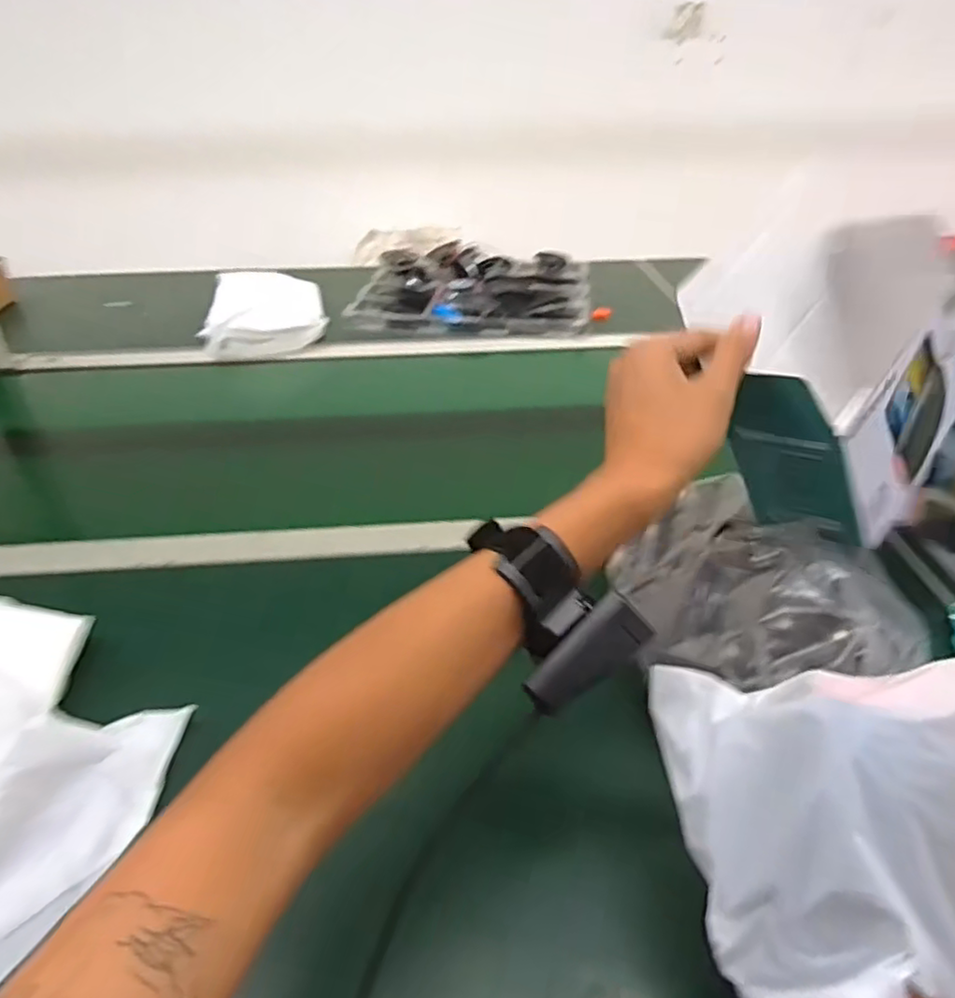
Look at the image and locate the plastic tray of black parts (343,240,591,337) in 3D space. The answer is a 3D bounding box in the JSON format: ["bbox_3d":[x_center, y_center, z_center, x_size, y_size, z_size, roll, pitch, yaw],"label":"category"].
[{"bbox_3d":[-0.005,-0.375,1.146,0.398,0.047,0.338,2,37,4],"label":"plastic tray of black parts"}]

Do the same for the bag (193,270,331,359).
[{"bbox_3d":[-0.356,-0.322,1.076,0.186,0.057,0.286,-11,38,-13],"label":"bag"}]

